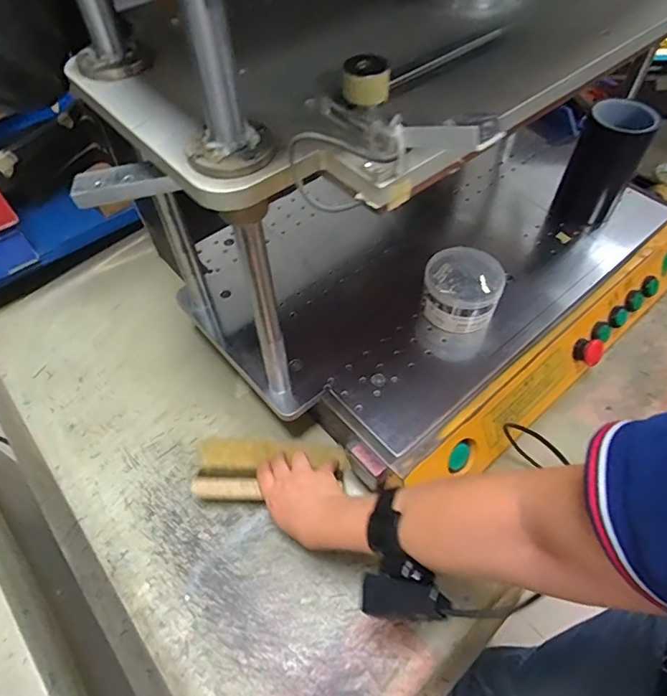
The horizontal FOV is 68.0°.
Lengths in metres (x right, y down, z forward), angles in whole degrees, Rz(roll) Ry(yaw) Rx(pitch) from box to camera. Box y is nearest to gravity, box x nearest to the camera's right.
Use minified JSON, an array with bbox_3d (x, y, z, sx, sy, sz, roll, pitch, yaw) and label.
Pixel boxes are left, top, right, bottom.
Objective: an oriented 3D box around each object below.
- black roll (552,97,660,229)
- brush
[{"bbox_3d":[0.389,-0.259,0.724,0.087,0.168,0.086,23,58,17],"label":"black roll"},{"bbox_3d":[-0.081,0.148,0.614,0.185,0.042,0.093,1,54,2],"label":"brush"}]

